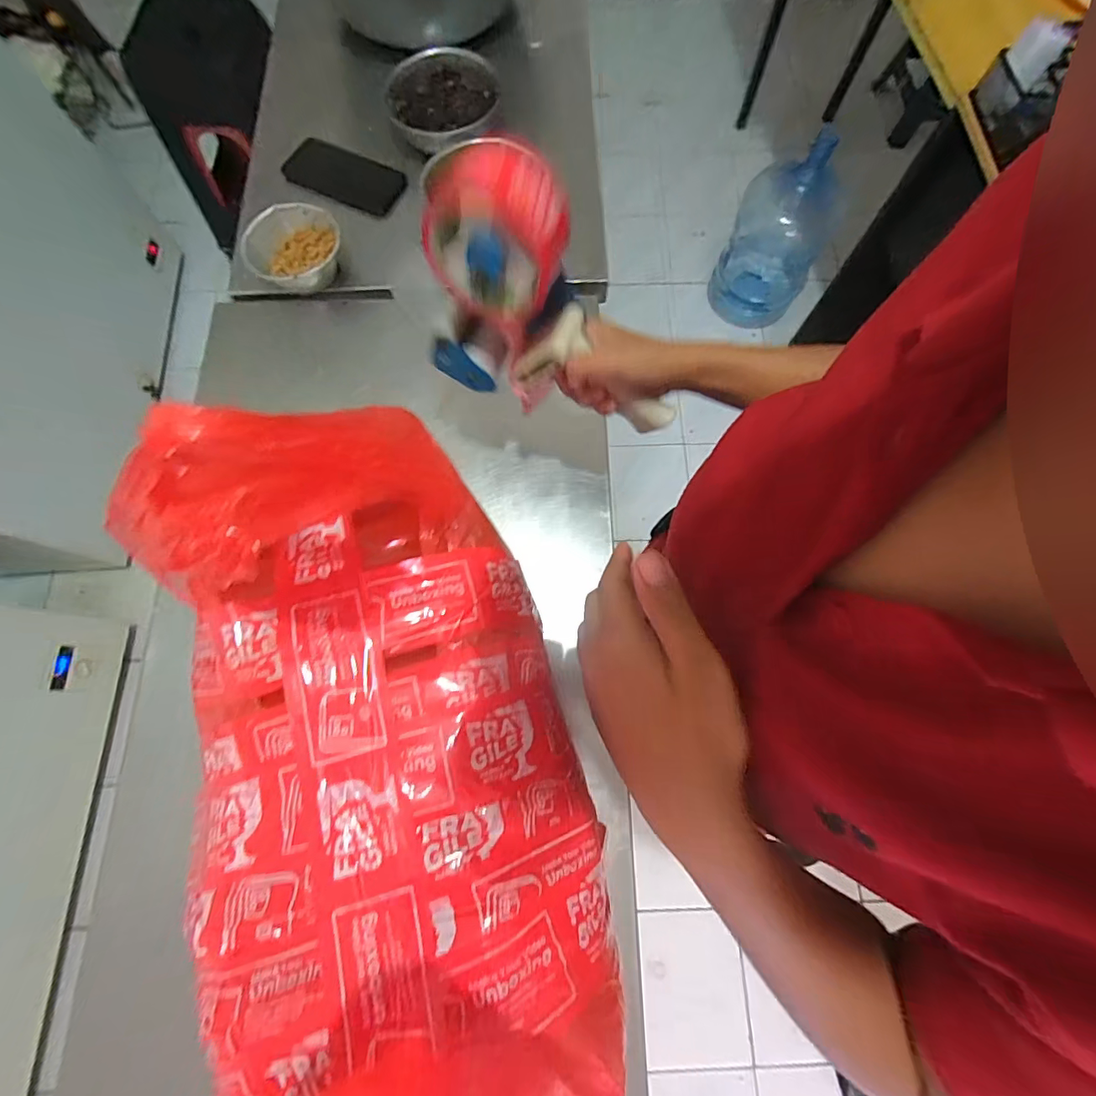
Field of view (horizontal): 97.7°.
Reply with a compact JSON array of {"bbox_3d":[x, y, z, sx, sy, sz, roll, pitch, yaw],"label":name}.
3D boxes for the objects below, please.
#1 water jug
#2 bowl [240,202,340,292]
[{"bbox_3d":[0.652,-0.882,1.374,0.253,0.441,0.248,23,76,6],"label":"water jug"},{"bbox_3d":[-0.315,-0.371,0.600,0.116,0.046,0.097,-32,77,-9],"label":"bowl"}]

